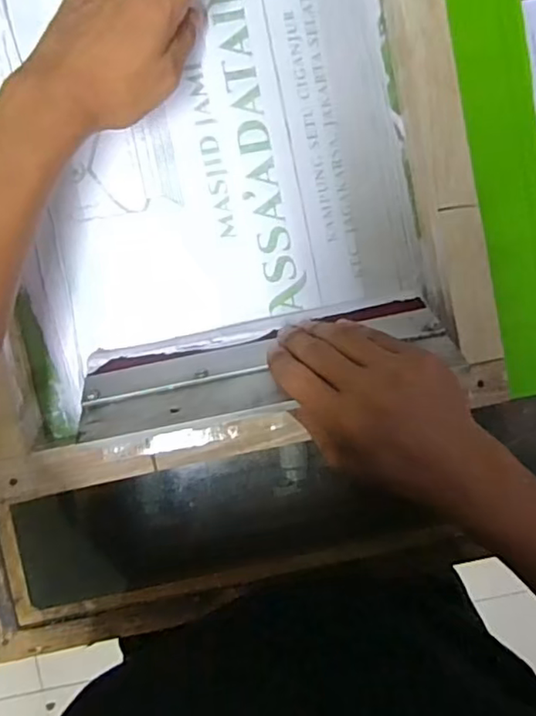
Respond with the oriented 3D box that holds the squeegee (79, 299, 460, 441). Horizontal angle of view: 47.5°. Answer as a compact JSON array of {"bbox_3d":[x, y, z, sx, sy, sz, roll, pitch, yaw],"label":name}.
[{"bbox_3d":[-0.002,0.008,0.410,0.235,0.101,0.028,-11,125,0],"label":"squeegee"}]

